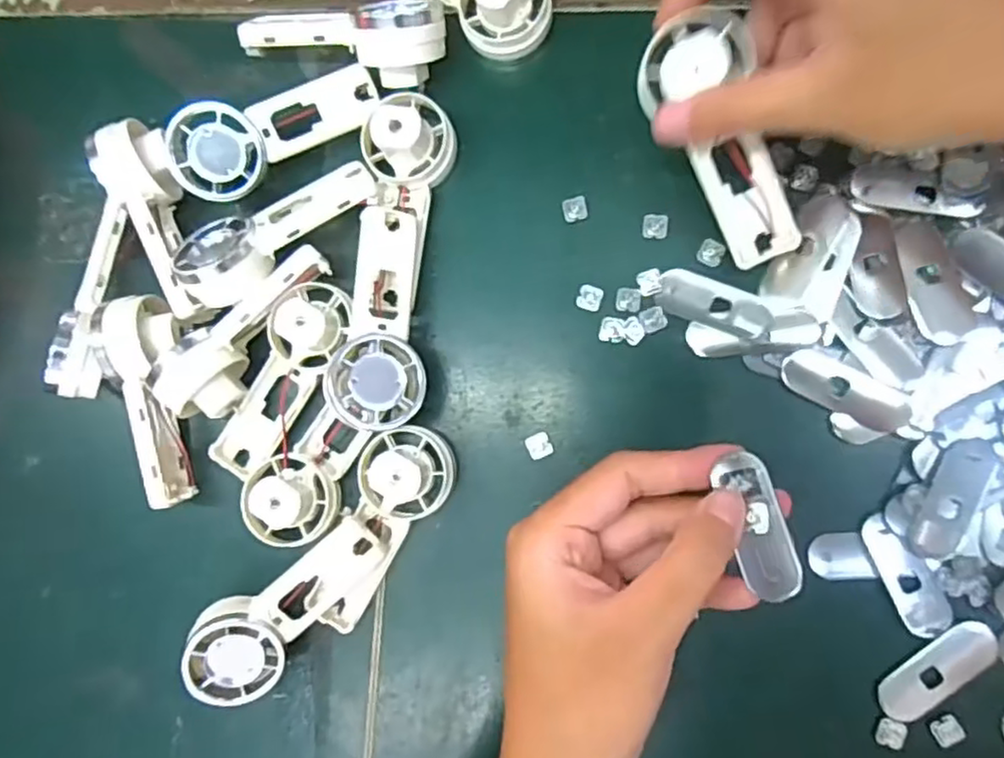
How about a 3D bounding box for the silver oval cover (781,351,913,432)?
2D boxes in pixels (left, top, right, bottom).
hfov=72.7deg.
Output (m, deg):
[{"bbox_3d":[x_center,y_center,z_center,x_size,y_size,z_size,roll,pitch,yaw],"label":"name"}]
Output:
[{"bbox_3d":[0.139,0.005,0.277,0.051,0.006,0.016,30,97,9],"label":"silver oval cover"}]

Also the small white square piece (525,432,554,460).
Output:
[{"bbox_3d":[0.016,0.029,0.294,0.010,0.004,0.011,-24,87,11],"label":"small white square piece"}]

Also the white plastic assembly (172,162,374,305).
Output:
[{"bbox_3d":[-0.097,-0.063,0.292,0.088,0.023,0.033,-26,84,7],"label":"white plastic assembly"}]

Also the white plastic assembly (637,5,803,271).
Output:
[{"bbox_3d":[0.083,-0.087,0.254,0.042,0.026,0.091,-28,113,6],"label":"white plastic assembly"}]

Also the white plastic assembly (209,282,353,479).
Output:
[{"bbox_3d":[-0.096,0.002,0.296,0.033,0.029,0.090,30,97,9],"label":"white plastic assembly"}]

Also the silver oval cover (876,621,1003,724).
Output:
[{"bbox_3d":[0.171,0.115,0.268,0.049,0.004,0.020,-41,84,10],"label":"silver oval cover"}]

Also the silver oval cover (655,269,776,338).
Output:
[{"bbox_3d":[0.089,-0.031,0.283,0.048,0.008,0.018,25,96,10],"label":"silver oval cover"}]

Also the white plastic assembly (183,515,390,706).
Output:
[{"bbox_3d":[-0.089,0.097,0.289,0.091,0.037,0.040,-39,82,6],"label":"white plastic assembly"}]

